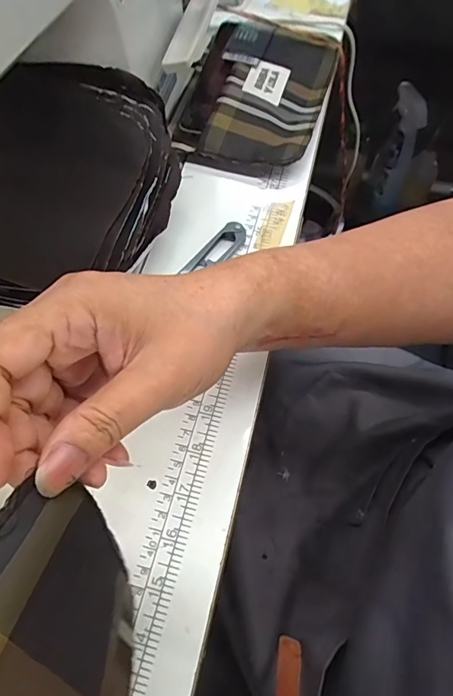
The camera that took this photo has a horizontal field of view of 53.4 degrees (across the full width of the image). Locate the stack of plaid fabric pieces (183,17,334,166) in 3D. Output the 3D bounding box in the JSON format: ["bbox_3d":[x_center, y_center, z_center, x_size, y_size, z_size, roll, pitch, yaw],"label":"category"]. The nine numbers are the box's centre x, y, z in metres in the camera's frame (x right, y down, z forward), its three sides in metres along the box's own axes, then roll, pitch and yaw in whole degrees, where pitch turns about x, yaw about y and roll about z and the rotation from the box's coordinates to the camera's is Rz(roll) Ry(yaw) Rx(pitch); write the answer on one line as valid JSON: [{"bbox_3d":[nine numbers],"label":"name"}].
[{"bbox_3d":[0.030,-0.237,0.404,0.115,0.019,0.183,13,65,9],"label":"stack of plaid fabric pieces"}]

